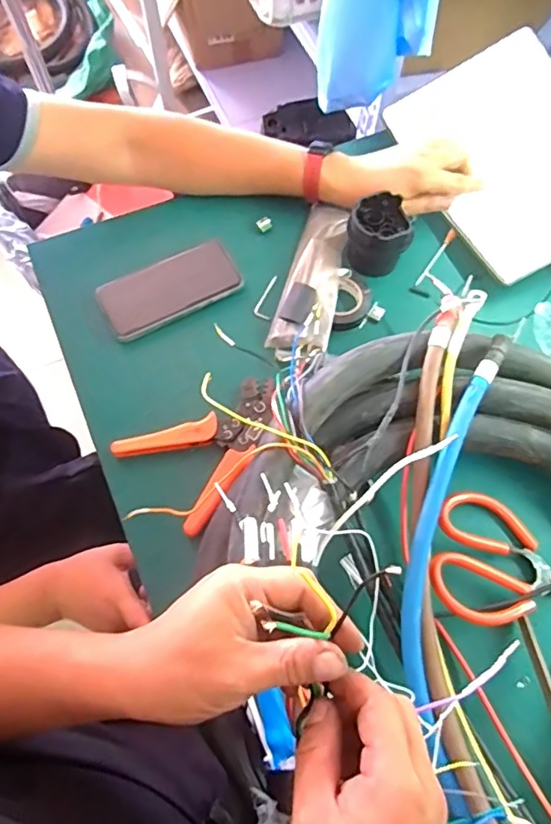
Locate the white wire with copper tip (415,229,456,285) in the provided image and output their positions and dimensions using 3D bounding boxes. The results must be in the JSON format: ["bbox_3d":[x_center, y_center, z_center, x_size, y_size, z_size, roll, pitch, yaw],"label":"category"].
[{"bbox_3d":[0.198,-0.191,0.698,0.009,0.008,0.094,33,70,12],"label":"white wire with copper tip"}]

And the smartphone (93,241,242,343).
[{"bbox_3d":[-0.123,-0.145,0.660,0.160,0.016,0.079,-28,71,-12],"label":"smartphone"}]

